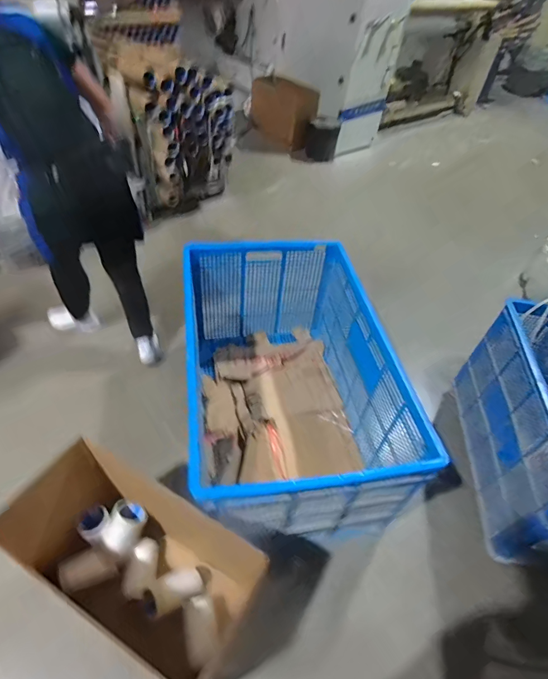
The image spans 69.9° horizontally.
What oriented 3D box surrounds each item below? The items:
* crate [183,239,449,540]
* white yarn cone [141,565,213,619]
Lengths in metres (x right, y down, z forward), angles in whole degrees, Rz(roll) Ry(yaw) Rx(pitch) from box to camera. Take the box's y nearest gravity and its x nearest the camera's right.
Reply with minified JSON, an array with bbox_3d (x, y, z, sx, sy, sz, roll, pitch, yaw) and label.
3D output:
[{"bbox_3d":[0.033,0.149,1.484,0.628,0.529,1.026,-5,49,-12],"label":"crate"},{"bbox_3d":[-0.266,0.726,1.145,0.204,0.085,0.084,-3,45,-40],"label":"white yarn cone"}]

